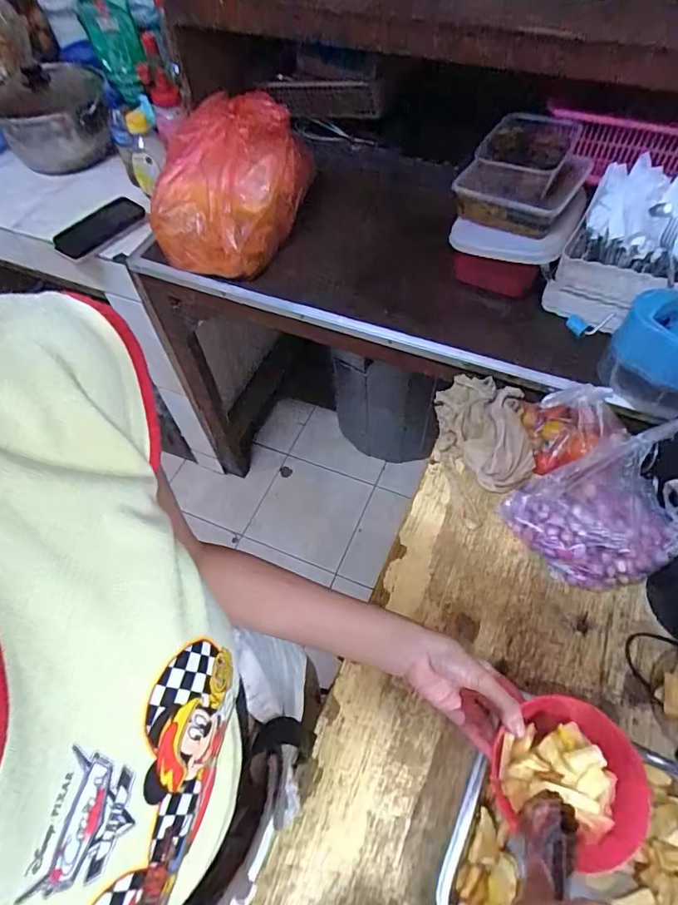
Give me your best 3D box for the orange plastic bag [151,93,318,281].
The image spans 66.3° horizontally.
[{"bbox_3d":[-0.194,-0.474,0.926,0.244,0.160,0.274,29,63,18],"label":"orange plastic bag"}]

